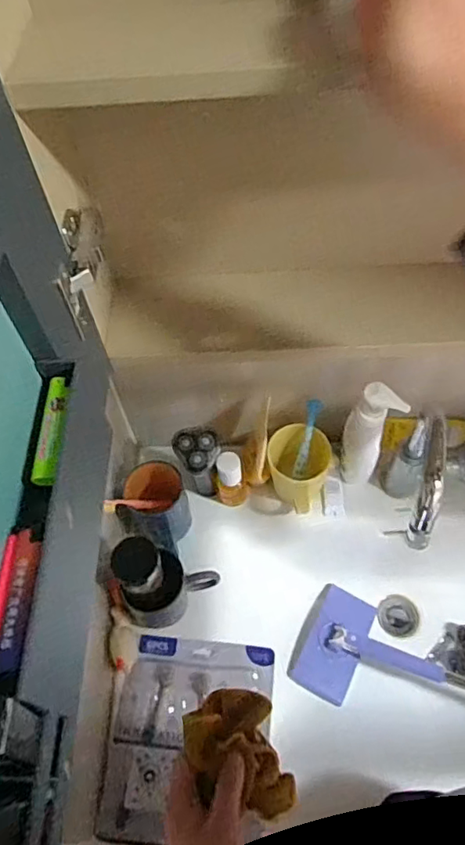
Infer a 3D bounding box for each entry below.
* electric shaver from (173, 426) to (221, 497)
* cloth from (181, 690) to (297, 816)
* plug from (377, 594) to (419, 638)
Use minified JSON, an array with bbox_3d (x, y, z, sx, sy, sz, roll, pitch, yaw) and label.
[{"bbox_3d":[-0.040,0.065,0.771,0.059,0.140,0.051,-18,58,-7],"label":"electric shaver"},{"bbox_3d":[0.002,0.276,0.477,0.077,0.039,0.095,-17,58,-6],"label":"cloth"},{"bbox_3d":[0.257,0.301,0.880,0.062,0.018,0.059,-2,57,3],"label":"plug"}]

